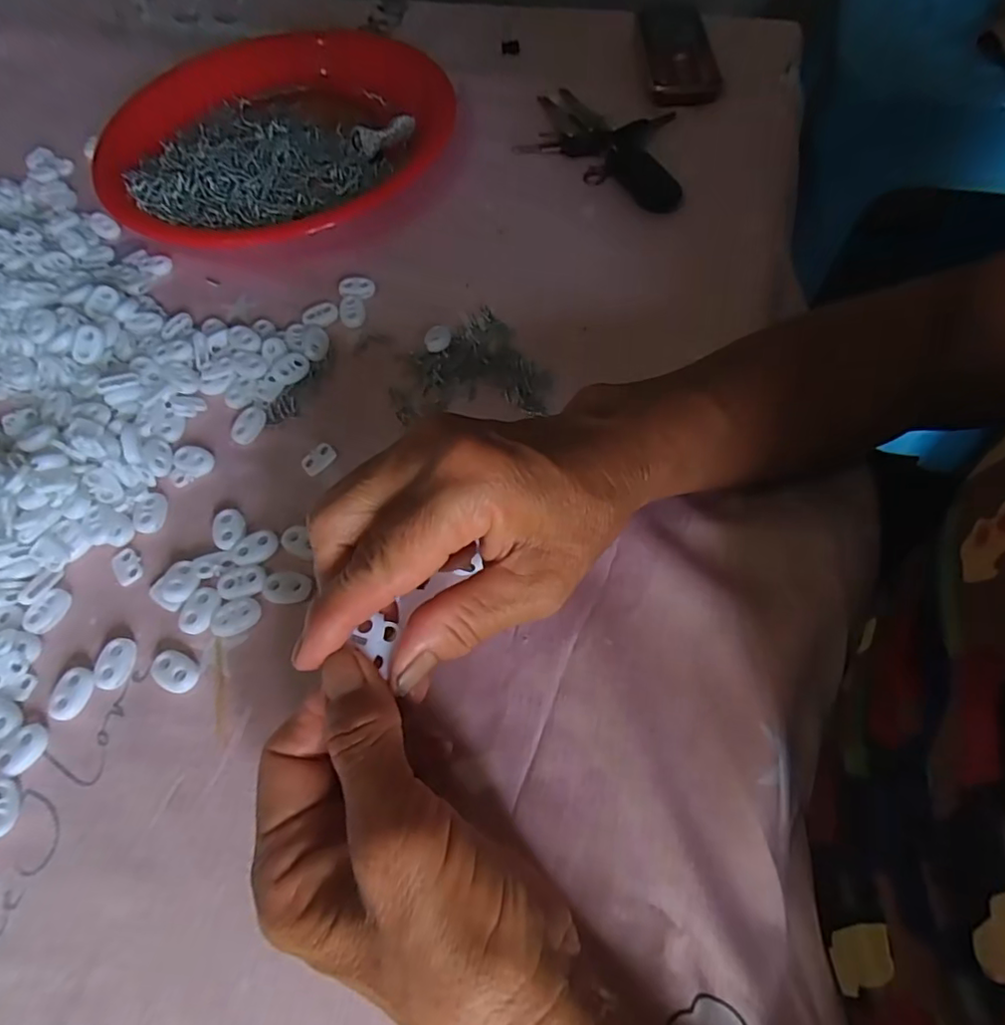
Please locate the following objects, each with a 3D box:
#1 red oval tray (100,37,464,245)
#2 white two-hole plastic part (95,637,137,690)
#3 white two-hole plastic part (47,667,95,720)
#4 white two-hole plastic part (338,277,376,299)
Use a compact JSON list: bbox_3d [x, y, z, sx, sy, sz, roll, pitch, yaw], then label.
[{"bbox_3d":[-0.170,-0.295,0.446,0.251,0.026,0.244,-18,63,-7],"label":"red oval tray"},{"bbox_3d":[-0.174,0.068,0.267,0.013,0.006,0.022,5,62,6],"label":"white two-hole plastic part"},{"bbox_3d":[-0.190,0.080,0.261,0.014,0.006,0.022,15,64,11],"label":"white two-hole plastic part"},{"bbox_3d":[-0.091,-0.140,0.368,0.024,0.005,0.016,-4,62,1],"label":"white two-hole plastic part"}]

